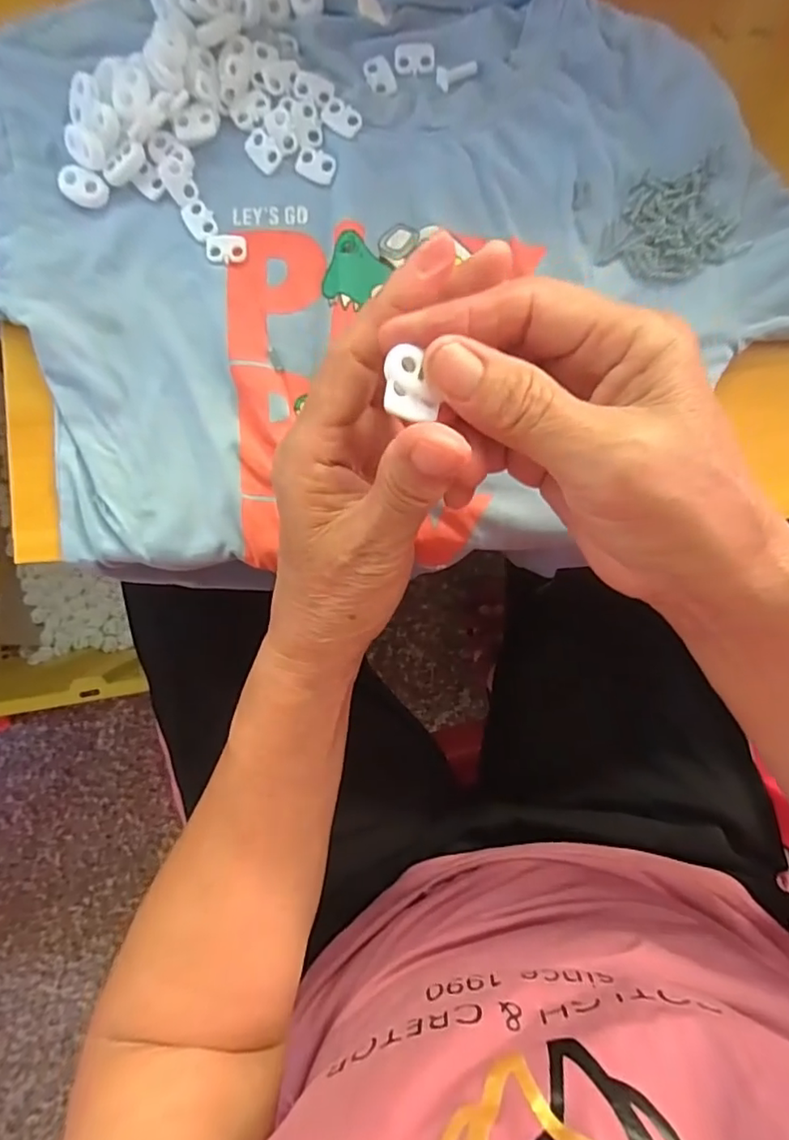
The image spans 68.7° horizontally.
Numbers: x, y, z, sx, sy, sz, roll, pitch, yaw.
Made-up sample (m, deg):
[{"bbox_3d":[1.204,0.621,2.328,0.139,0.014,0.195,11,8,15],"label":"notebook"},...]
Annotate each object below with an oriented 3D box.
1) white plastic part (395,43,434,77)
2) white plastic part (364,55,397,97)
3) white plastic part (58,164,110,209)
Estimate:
[{"bbox_3d":[0.010,-0.240,0.270,0.018,0.004,0.013,-5,91,1],"label":"white plastic part"},{"bbox_3d":[-0.007,-0.232,0.270,0.012,0.004,0.019,-26,91,1],"label":"white plastic part"},{"bbox_3d":[-0.145,-0.178,0.267,0.022,0.004,0.015,26,91,0],"label":"white plastic part"}]

